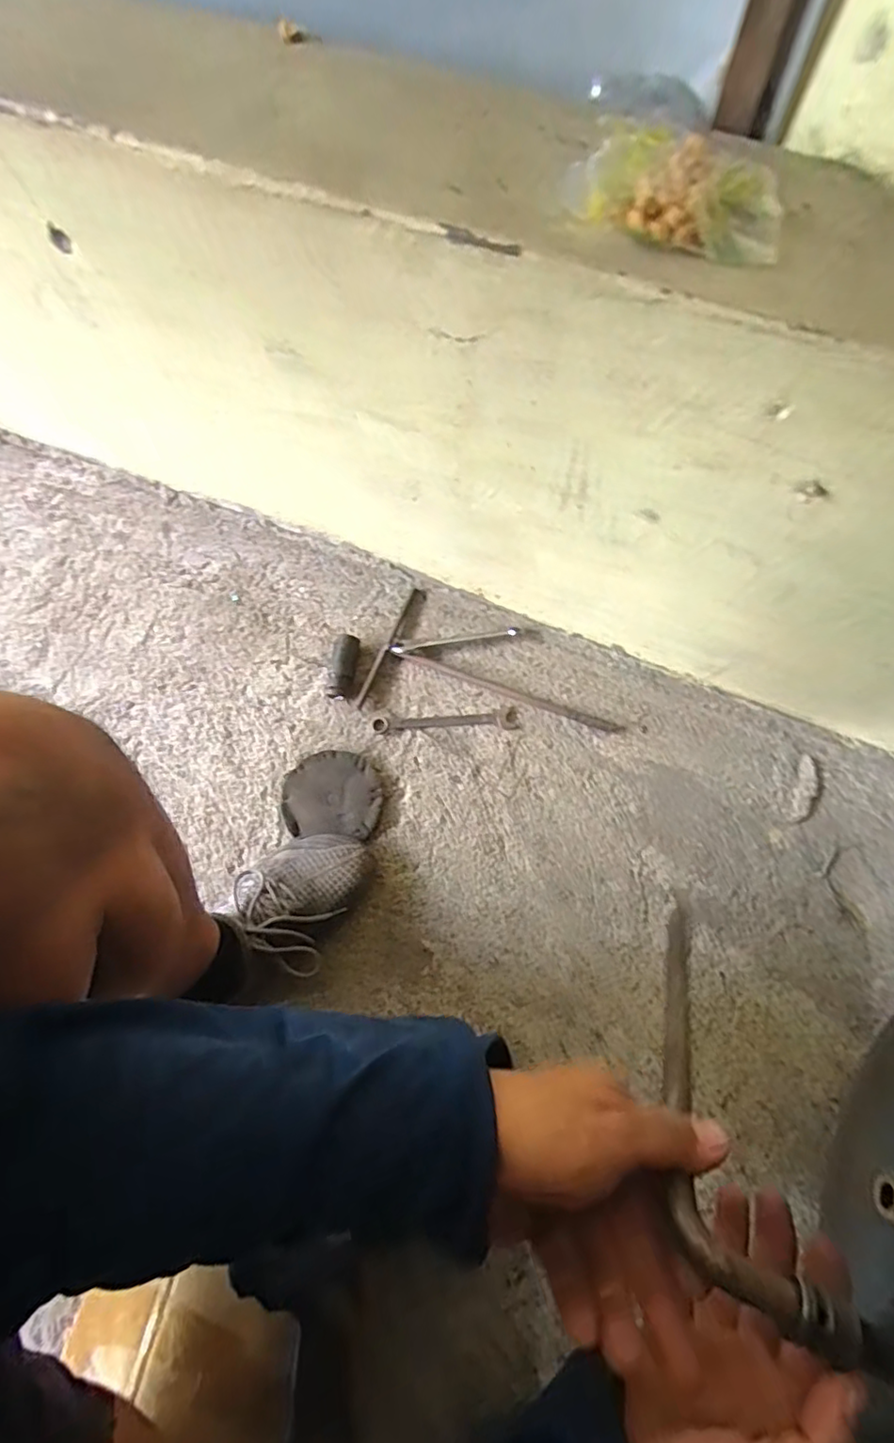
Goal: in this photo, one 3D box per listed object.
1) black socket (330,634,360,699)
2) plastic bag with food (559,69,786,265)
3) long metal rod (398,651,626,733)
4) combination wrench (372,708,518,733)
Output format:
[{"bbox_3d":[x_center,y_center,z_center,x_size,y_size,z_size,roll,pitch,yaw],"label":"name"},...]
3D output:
[{"bbox_3d":[-0.124,-0.068,0.732,0.027,0.022,0.082,3,74,3],"label":"black socket"},{"bbox_3d":[0.132,-0.310,0.338,0.119,0.024,0.102,18,75,7],"label":"plastic bag with food"},{"bbox_3d":[0.077,-0.037,0.728,0.276,0.012,0.013,20,75,7],"label":"long metal rod"},{"bbox_3d":[-0.002,0.002,0.718,0.170,0.004,0.026,-4,74,1],"label":"combination wrench"}]

